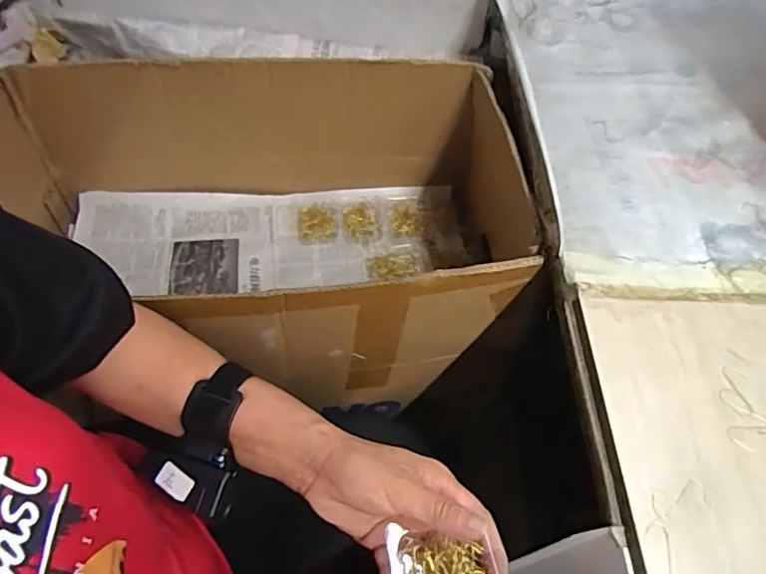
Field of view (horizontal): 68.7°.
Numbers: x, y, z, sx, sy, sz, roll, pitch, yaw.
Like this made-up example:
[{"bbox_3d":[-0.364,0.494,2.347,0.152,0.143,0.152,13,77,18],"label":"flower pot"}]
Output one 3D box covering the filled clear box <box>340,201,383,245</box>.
[{"bbox_3d":[-0.032,-0.096,0.832,0.060,0.020,0.076,1,55,-1],"label":"filled clear box"}]

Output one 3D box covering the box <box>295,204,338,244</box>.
[{"bbox_3d":[-0.098,-0.096,0.839,0.061,0.018,0.070,-2,55,-3],"label":"box"}]

